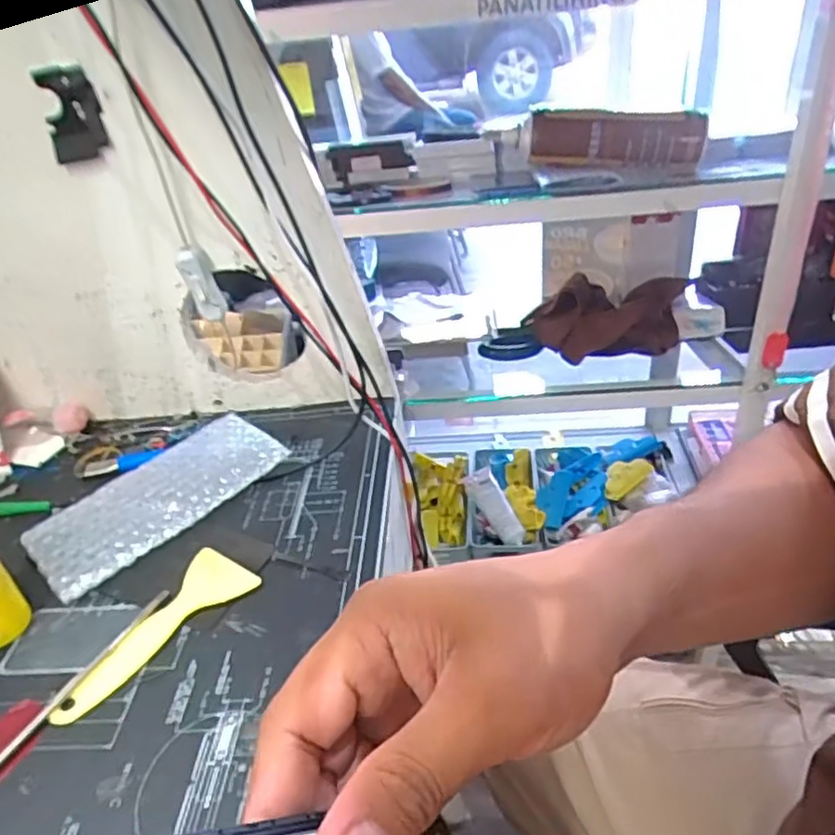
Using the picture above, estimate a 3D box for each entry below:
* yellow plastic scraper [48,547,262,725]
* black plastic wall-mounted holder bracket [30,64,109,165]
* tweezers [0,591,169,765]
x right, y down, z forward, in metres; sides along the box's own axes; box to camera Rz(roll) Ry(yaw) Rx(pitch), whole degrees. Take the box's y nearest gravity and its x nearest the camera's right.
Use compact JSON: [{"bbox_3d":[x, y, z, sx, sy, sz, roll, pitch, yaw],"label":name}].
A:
[{"bbox_3d":[-0.153,0.127,0.383,0.048,0.009,0.122,18,41,32],"label":"yellow plastic scraper"},{"bbox_3d":[-0.228,-0.200,0.433,0.038,0.059,0.004,1,40,0],"label":"black plastic wall-mounted holder bracket"},{"bbox_3d":[-0.193,0.154,0.350,0.011,0.007,0.158,12,38,26],"label":"tweezers"}]

